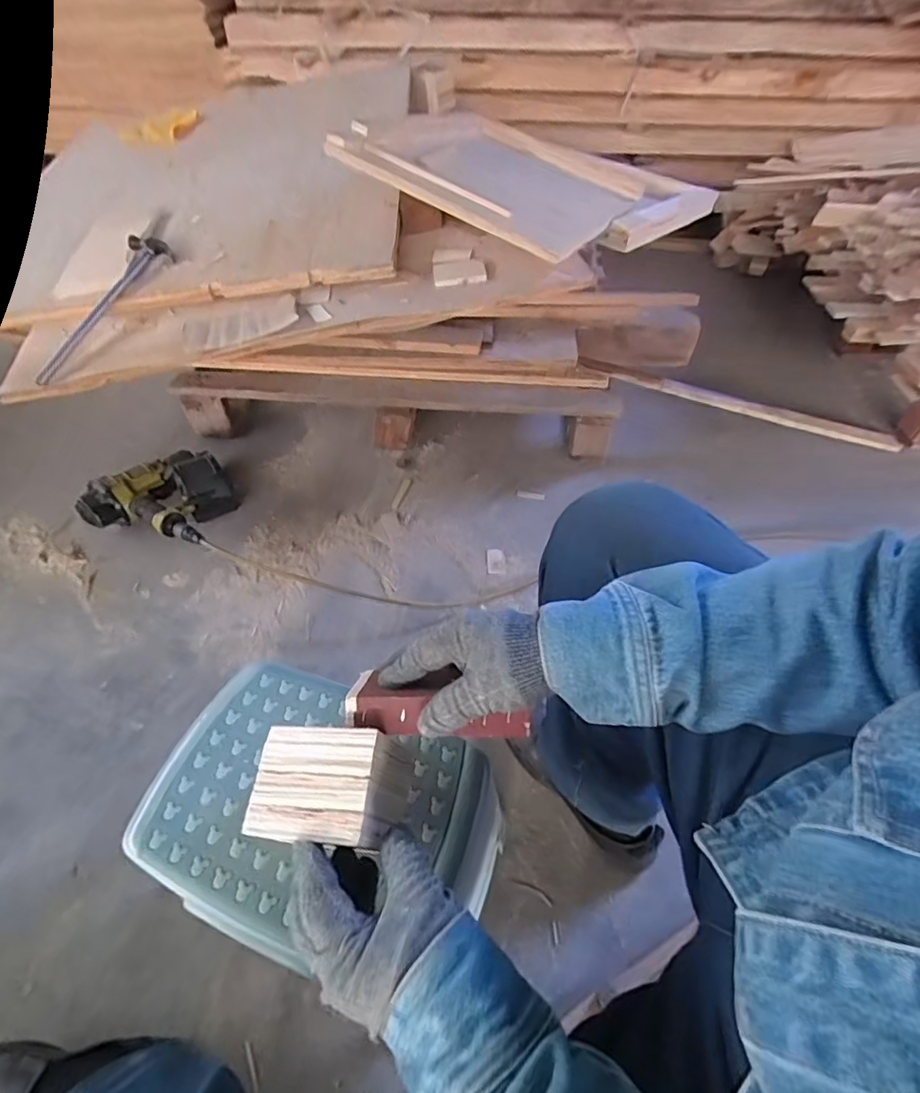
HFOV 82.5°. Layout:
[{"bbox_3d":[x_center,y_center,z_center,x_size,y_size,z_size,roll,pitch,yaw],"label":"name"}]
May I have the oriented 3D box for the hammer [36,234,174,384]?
[{"bbox_3d":[-0.638,-0.421,0.932,0.080,0.023,0.326,25,77,19],"label":"hammer"}]

